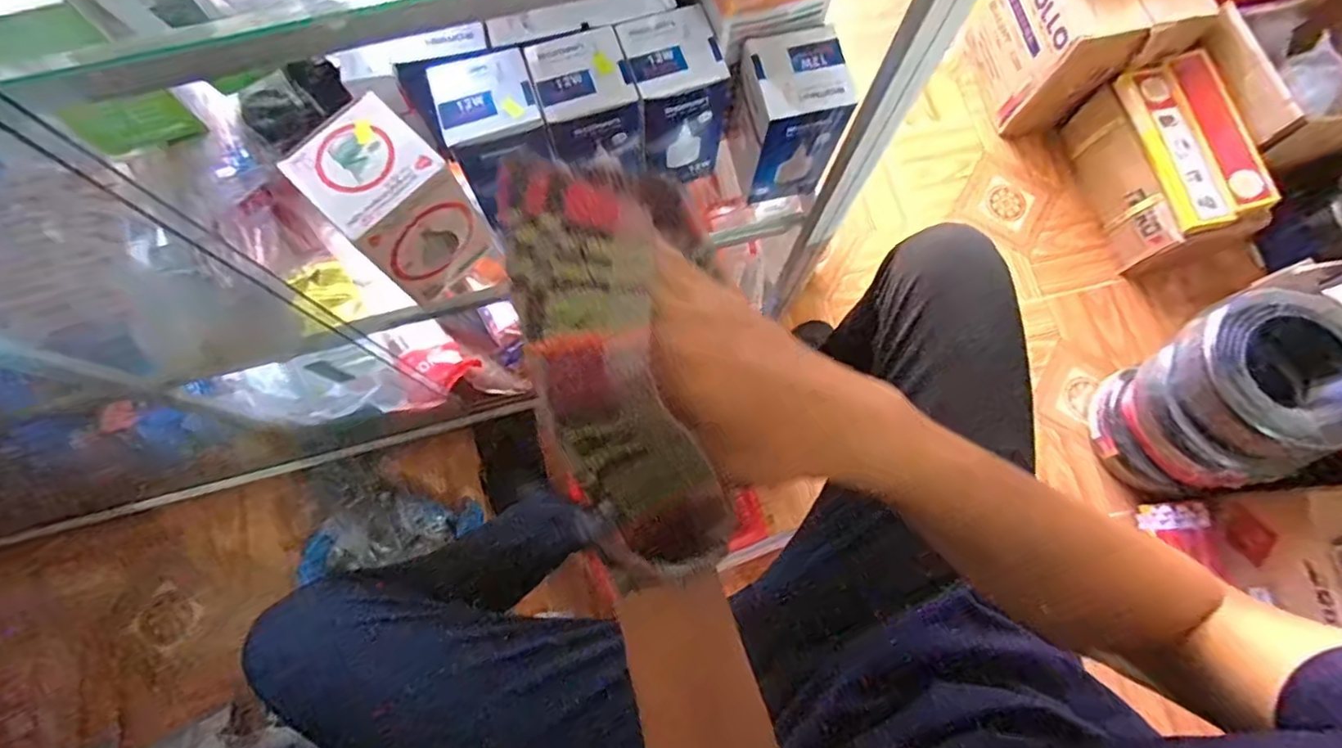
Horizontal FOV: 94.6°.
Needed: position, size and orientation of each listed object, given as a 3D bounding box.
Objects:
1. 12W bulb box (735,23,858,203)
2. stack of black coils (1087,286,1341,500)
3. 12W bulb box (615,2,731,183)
[{"bbox_3d":[0.114,-0.256,0.622,0.083,0.157,0.087,-17,77,-5],"label":"12W bulb box"},{"bbox_3d":[0.808,0.038,0.943,0.217,0.328,0.216,-43,81,-10],"label":"stack of black coils"},{"bbox_3d":[0.002,-0.269,0.622,0.089,0.145,0.094,-9,76,-3],"label":"12W bulb box"}]

